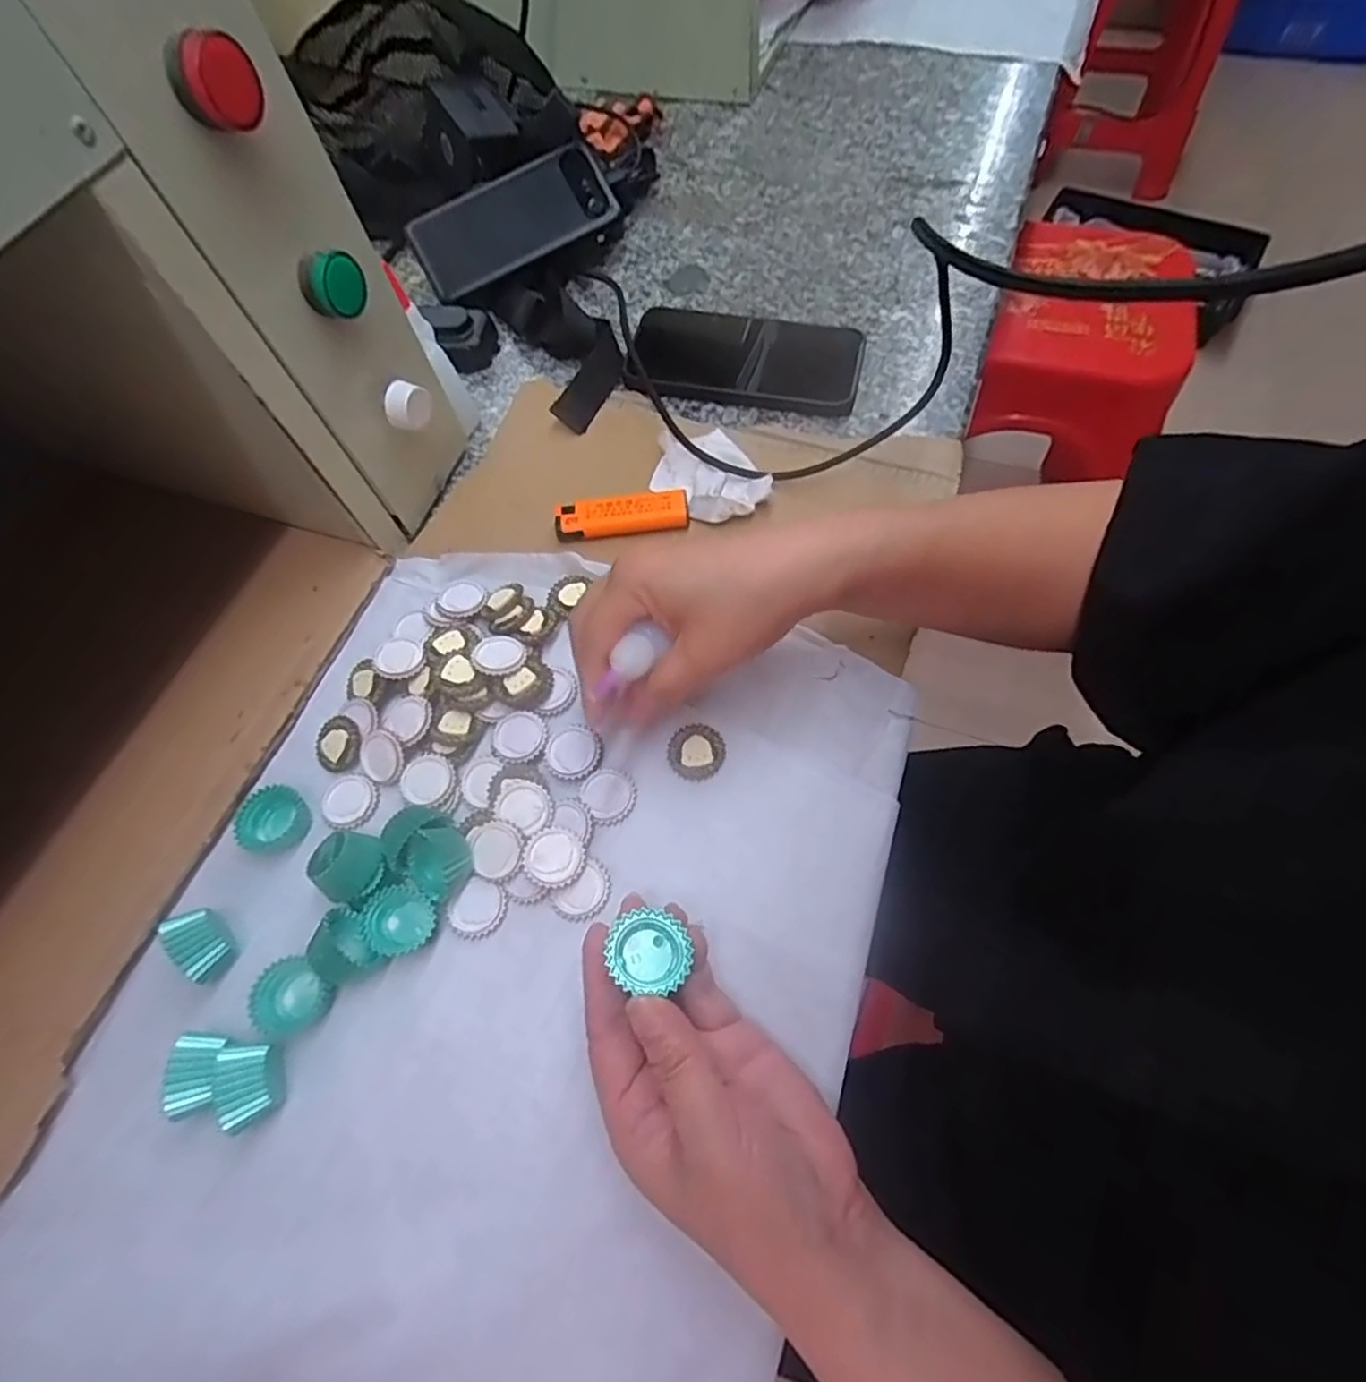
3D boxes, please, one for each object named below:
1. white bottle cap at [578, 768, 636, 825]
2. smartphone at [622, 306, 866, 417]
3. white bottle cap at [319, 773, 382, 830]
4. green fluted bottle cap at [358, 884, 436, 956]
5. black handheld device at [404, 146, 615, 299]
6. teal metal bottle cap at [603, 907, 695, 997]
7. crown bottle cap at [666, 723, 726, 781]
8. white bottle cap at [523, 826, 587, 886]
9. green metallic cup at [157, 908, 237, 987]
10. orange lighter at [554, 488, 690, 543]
[{"bbox_3d":[-0.037,0.052,0.335,0.026,0.006,0.027,-1,64,2],"label":"white bottle cap"},{"bbox_3d":[0.043,-0.240,0.479,0.162,0.011,0.084,10,65,8],"label":"smartphone"},{"bbox_3d":[-0.171,0.056,0.342,0.029,0.004,0.028,-1,64,2],"label":"white bottle cap"},{"bbox_3d":[-0.132,0.106,0.312,0.029,0.014,0.030,-1,64,2],"label":"green fluted bottle cap"},{"bbox_3d":[-0.131,-0.361,0.515,0.154,0.011,0.077,-27,83,-1],"label":"black handheld device"},{"bbox_3d":[-0.012,0.102,0.264,0.030,0.015,0.029,3,64,4],"label":"teal metal bottle cap"},{"bbox_3d":[0.007,0.031,0.341,0.029,0.007,0.028,-1,64,2],"label":"crown bottle cap"},{"bbox_3d":[-0.061,0.078,0.316,0.028,0.004,0.028,4,62,-8],"label":"white bottle cap"},{"bbox_3d":[-0.219,0.116,0.307,0.020,0.025,0.033,-41,69,-16],"label":"green metallic cup"},{"bbox_3d":[-0.037,-0.106,0.414,0.081,0.014,0.029,-3,64,1],"label":"orange lighter"}]

